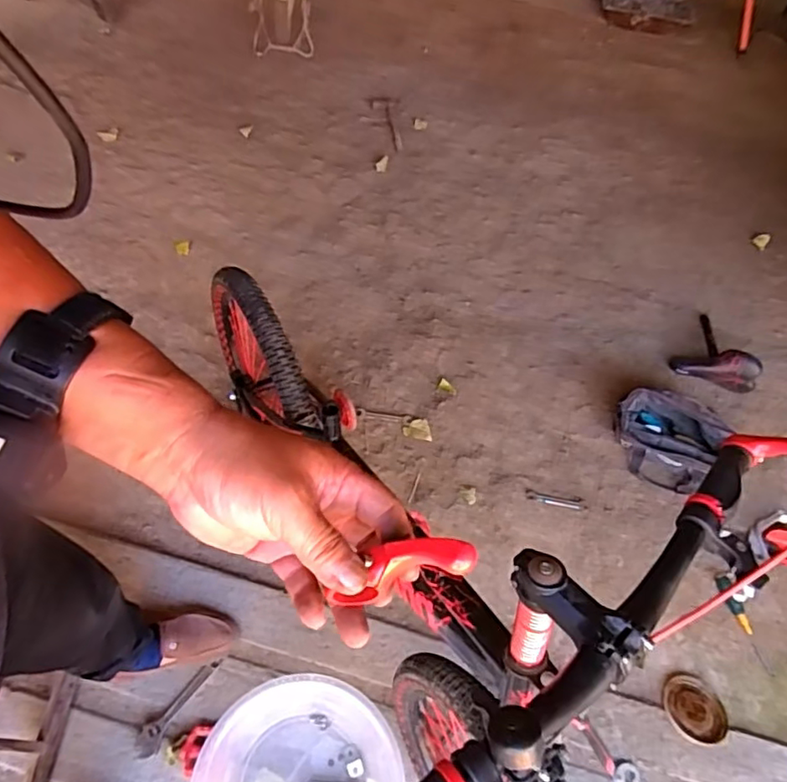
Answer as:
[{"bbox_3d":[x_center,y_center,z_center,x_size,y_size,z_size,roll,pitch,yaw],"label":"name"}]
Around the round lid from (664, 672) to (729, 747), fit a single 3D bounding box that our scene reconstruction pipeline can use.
[{"bbox_3d":[0.623,0.656,1.177,0.116,0.019,0.130,-25,63,-18],"label":"round lid"}]

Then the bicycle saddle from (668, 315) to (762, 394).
[{"bbox_3d":[0.974,-0.118,1.665,0.218,0.123,0.262,36,62,18],"label":"bicycle saddle"}]

